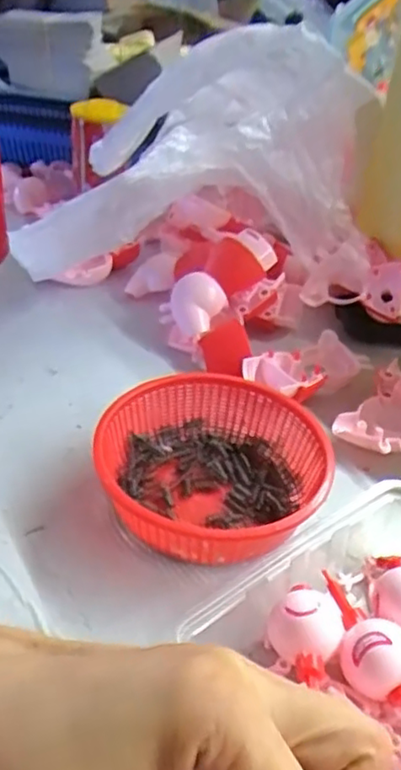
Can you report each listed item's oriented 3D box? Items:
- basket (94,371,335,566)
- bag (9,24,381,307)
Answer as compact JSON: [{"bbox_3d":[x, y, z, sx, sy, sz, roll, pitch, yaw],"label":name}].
[{"bbox_3d":[0.004,0.047,0.382,0.123,0.047,0.134,4,36,-3],"label":"basket"},{"bbox_3d":[-0.006,-0.171,0.533,0.286,0.204,0.128,2,36,-5],"label":"bag"}]

